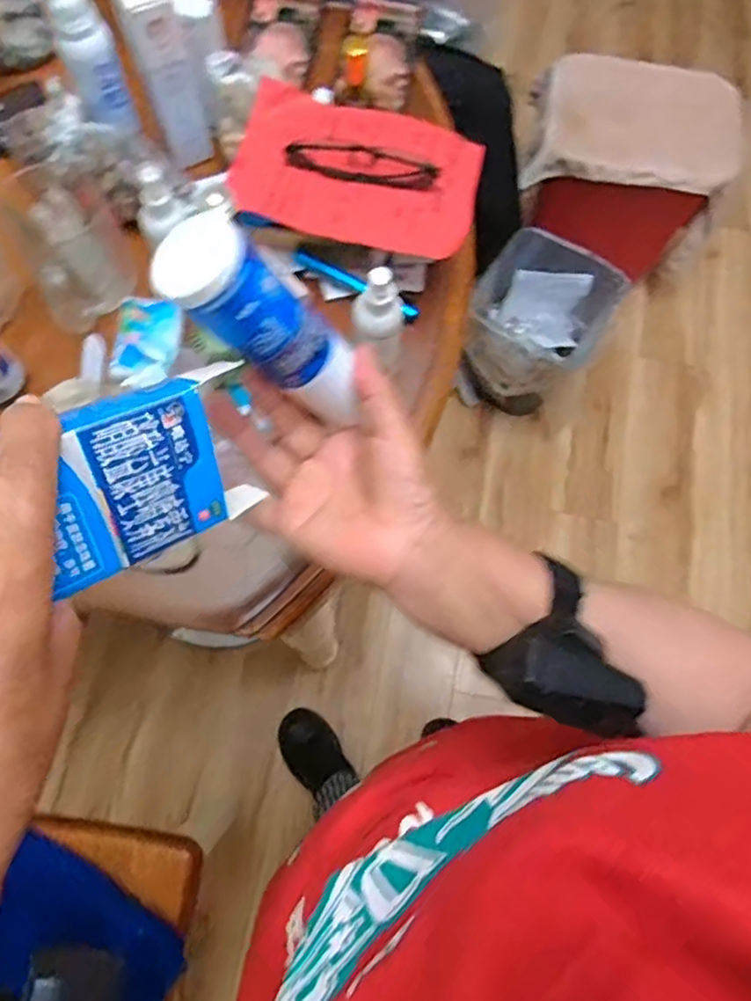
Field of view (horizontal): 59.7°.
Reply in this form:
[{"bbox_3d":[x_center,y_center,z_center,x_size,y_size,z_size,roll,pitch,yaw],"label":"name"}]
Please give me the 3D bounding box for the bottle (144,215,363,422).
[{"bbox_3d":[-0.045,-0.078,0.314,0.035,0.131,0.038,-1,69,28],"label":"bottle"}]

